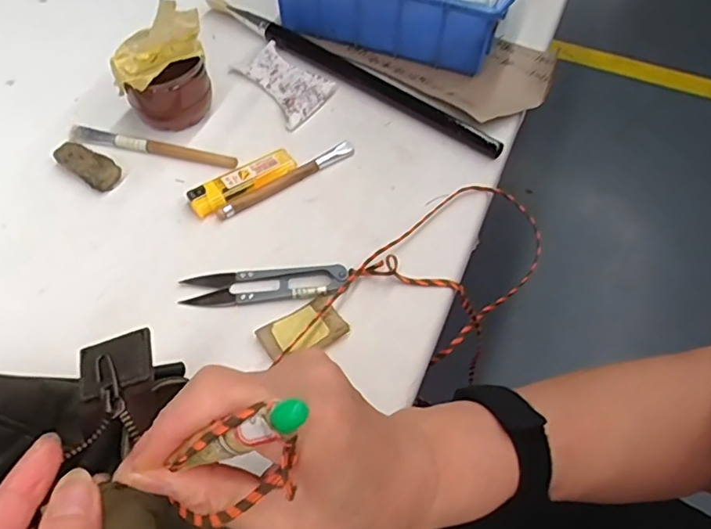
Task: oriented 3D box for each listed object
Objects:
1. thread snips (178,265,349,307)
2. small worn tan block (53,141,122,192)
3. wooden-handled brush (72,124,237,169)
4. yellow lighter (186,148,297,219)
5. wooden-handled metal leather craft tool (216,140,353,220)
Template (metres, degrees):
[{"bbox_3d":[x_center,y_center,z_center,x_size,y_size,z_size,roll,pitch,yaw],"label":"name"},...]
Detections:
[{"bbox_3d":[-0.056,0.012,0.352,0.100,0.006,0.023,-5,56,-3],"label":"thread snips"},{"bbox_3d":[-0.190,-0.072,0.402,0.052,0.008,0.024,31,61,20],"label":"small worn tan block"},{"bbox_3d":[-0.150,-0.086,0.418,0.127,0.009,0.014,10,56,7],"label":"wooden-handled brush"},{"bbox_3d":[-0.078,-0.058,0.395,0.077,0.010,0.021,-33,61,-20],"label":"yellow lighter"},{"bbox_3d":[-0.047,-0.060,0.400,0.110,0.005,0.011,-33,61,-20],"label":"wooden-handled metal leather craft tool"}]

